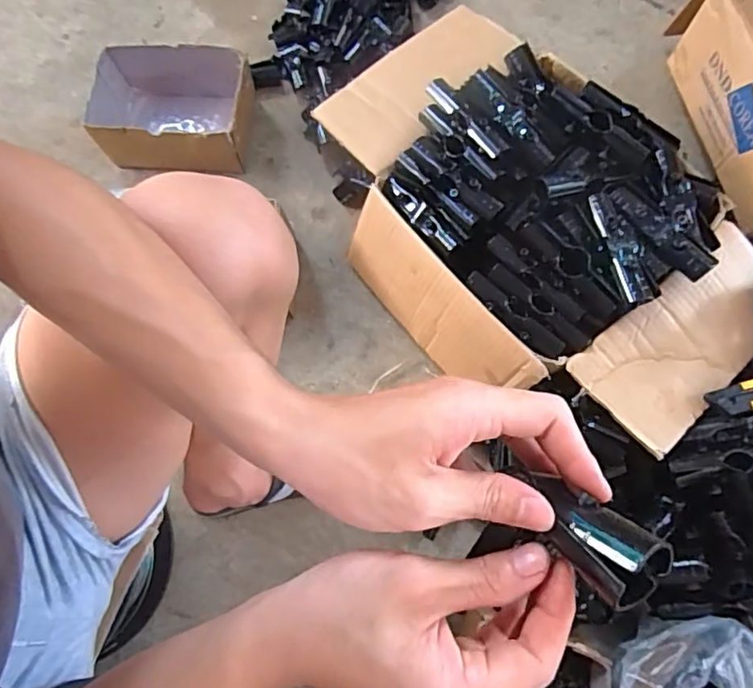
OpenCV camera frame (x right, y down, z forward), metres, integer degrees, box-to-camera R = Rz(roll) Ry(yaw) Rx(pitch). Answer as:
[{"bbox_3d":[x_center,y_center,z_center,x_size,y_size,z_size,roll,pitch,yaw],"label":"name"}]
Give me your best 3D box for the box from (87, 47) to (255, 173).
[{"bbox_3d":[-0.289,-0.338,0.823,0.221,0.098,0.149,1,74,2],"label":"box"}]

